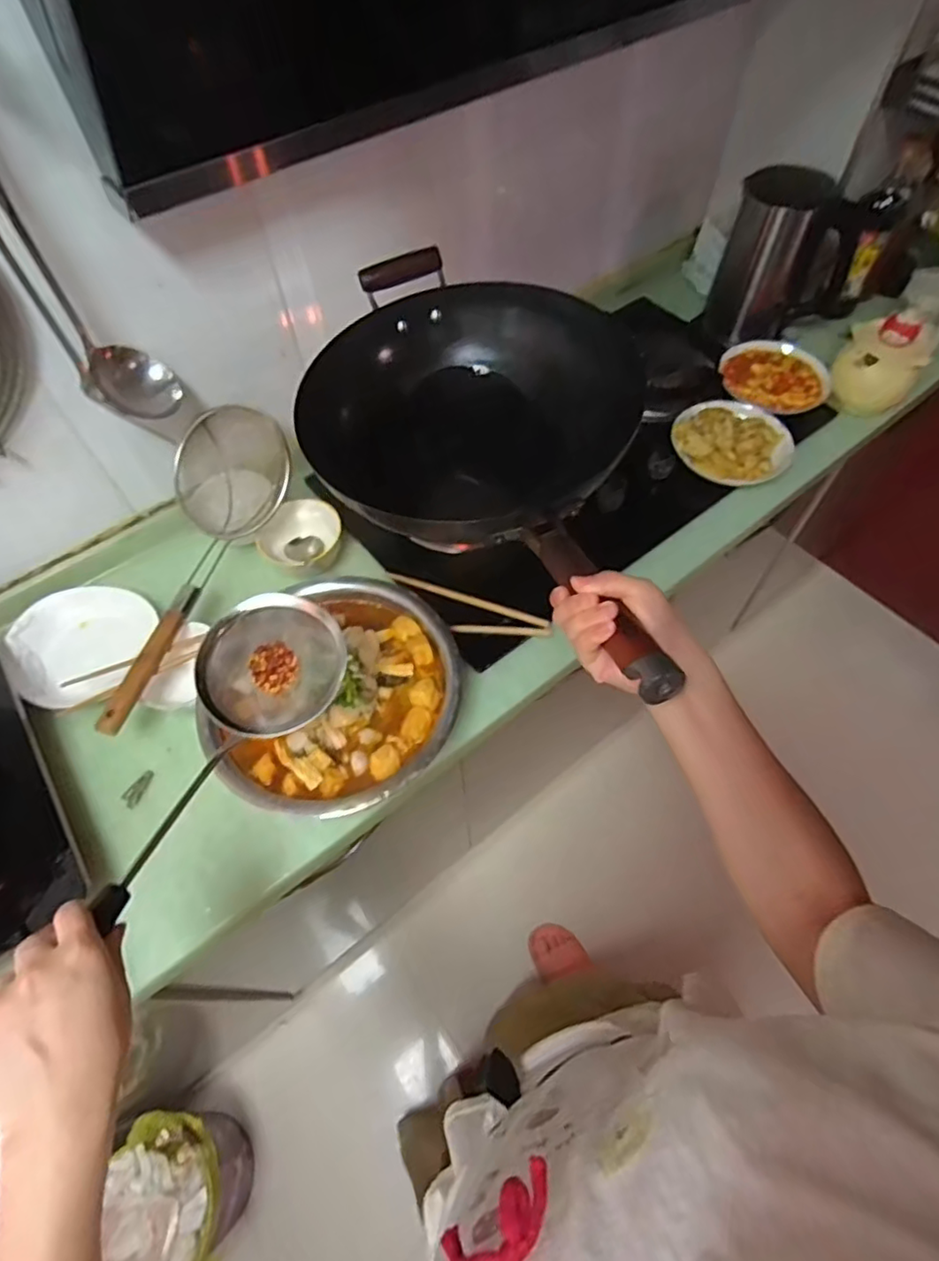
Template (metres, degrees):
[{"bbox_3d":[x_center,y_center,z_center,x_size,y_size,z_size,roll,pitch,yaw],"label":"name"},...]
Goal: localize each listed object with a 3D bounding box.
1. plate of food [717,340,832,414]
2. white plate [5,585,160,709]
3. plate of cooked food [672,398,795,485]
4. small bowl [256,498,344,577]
[{"bbox_3d":[0.502,-0.421,1.004,0.174,0.021,0.164,-1,59,2],"label":"plate of food"},{"bbox_3d":[-0.514,0.015,0.788,0.166,0.032,0.168,-1,59,2],"label":"white plate"},{"bbox_3d":[0.404,-0.299,0.924,0.174,0.028,0.162,16,61,12],"label":"plate of cooked food"},{"bbox_3d":[-0.222,-0.129,0.847,0.112,0.049,0.119,-1,59,2],"label":"small bowl"}]

